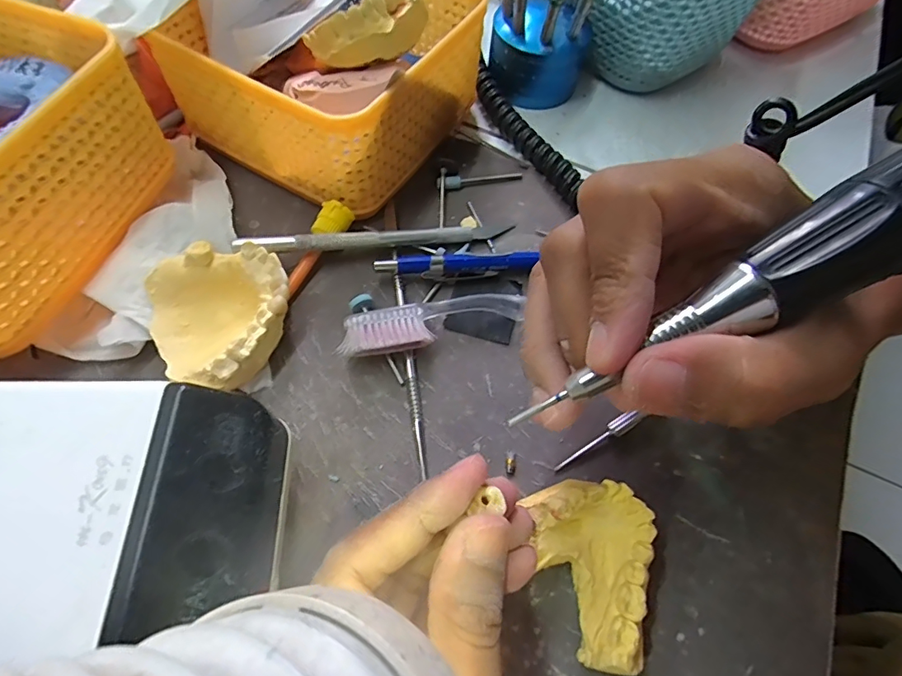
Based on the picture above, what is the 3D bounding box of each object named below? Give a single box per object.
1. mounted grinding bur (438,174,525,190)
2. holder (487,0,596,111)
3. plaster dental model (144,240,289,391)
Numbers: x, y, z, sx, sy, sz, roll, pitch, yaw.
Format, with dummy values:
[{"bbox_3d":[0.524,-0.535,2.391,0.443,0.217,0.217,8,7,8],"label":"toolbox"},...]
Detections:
[{"bbox_3d":[0.016,-0.090,0.275,0.050,0.006,0.006,-12,64,-10],"label":"mounted grinding bur"},{"bbox_3d":[0.055,-0.185,0.294,0.059,0.062,0.056,15,63,4],"label":"holder"},{"bbox_3d":[-0.099,-0.010,0.216,0.058,0.027,0.060,1,62,-3],"label":"plaster dental model"}]

